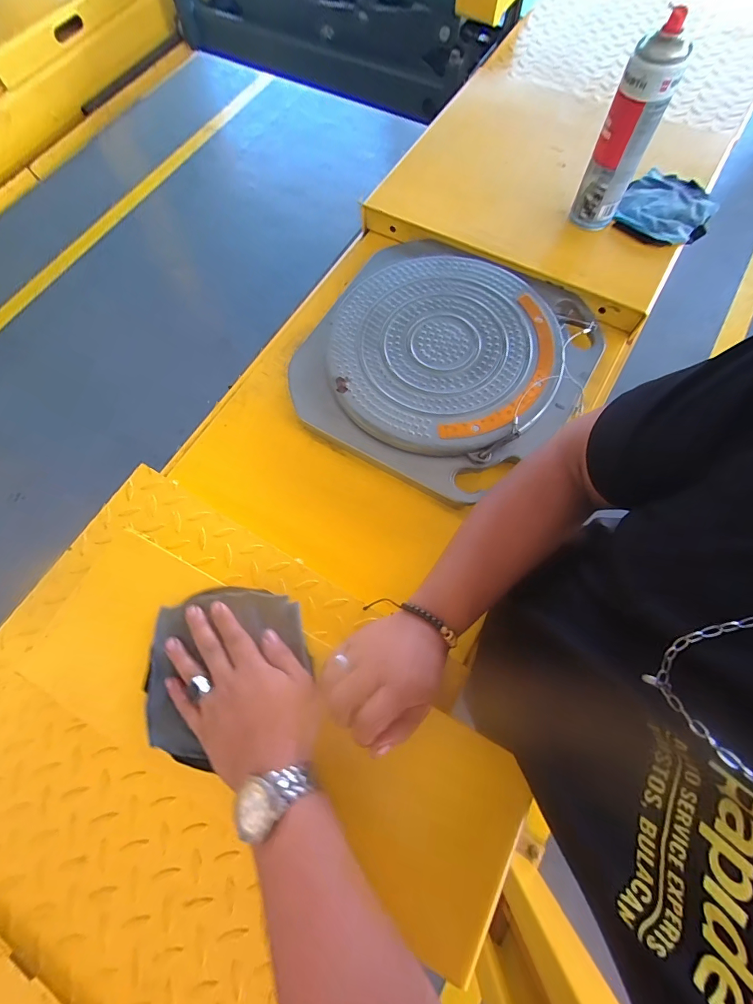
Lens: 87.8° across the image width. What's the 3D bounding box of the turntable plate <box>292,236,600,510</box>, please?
[{"bbox_3d":[0.102,-0.209,0.582,0.372,0.062,0.376,28,74,11],"label":"turntable plate"}]

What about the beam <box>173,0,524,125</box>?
[{"bbox_3d":[-0.120,-1.225,0.974,0.928,0.286,0.220,33,75,12],"label":"beam"}]

